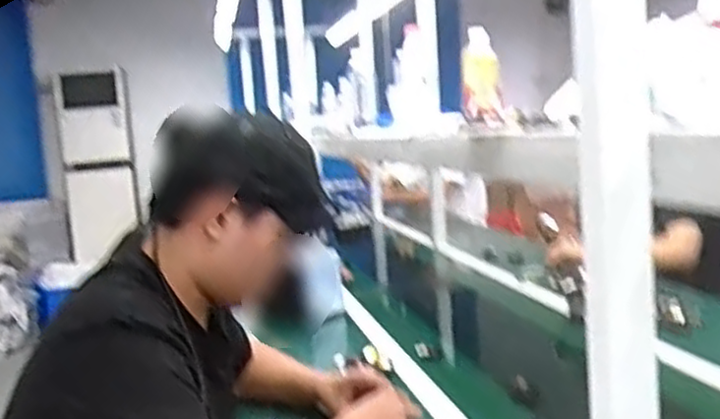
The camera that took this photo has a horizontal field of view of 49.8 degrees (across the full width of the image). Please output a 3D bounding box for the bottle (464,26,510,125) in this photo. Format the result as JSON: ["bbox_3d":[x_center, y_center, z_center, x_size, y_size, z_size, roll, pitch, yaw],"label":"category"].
[{"bbox_3d":[0.222,-0.242,1.408,0.073,0.161,0.055,-3,7,12],"label":"bottle"}]

